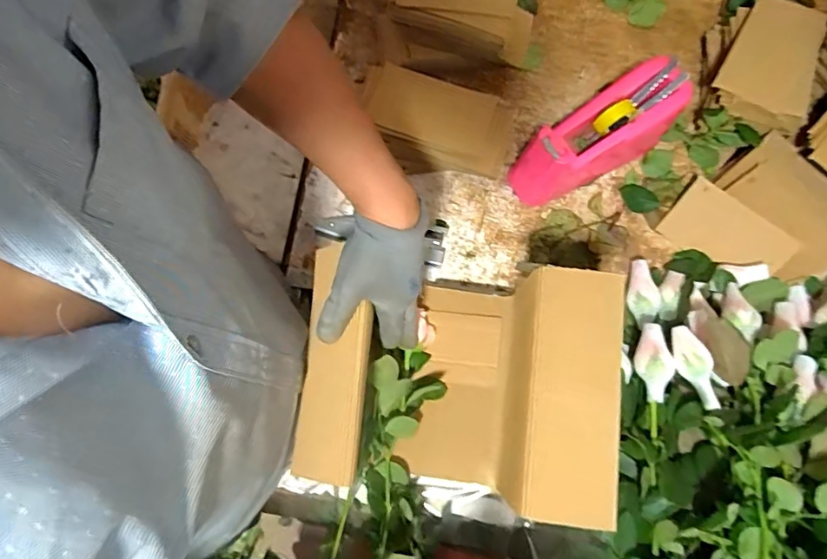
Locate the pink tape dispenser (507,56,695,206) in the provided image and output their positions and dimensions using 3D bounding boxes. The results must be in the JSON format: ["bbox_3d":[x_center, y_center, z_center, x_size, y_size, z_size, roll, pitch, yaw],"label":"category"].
[{"bbox_3d":[0.217,-0.162,0.629,0.205,0.098,0.081,-35,81,-6],"label":"pink tape dispenser"}]

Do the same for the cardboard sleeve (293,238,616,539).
[{"bbox_3d":[0.039,0.101,0.511,0.257,0.176,0.215,7,79,2],"label":"cardboard sleeve"}]

